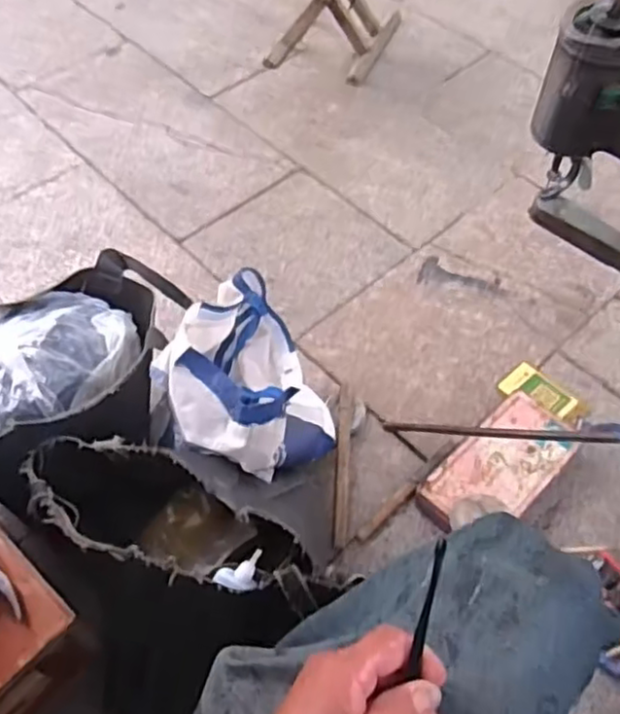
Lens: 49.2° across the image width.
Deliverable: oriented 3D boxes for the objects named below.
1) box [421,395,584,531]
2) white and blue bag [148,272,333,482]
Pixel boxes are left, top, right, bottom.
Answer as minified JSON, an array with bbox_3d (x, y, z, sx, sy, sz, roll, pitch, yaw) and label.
[{"bbox_3d":[0.257,0.153,0.924,0.232,0.045,0.119,-39,65,-24],"label":"box"},{"bbox_3d":[-0.068,0.048,0.838,0.181,0.228,0.233,21,58,13],"label":"white and blue bag"}]

